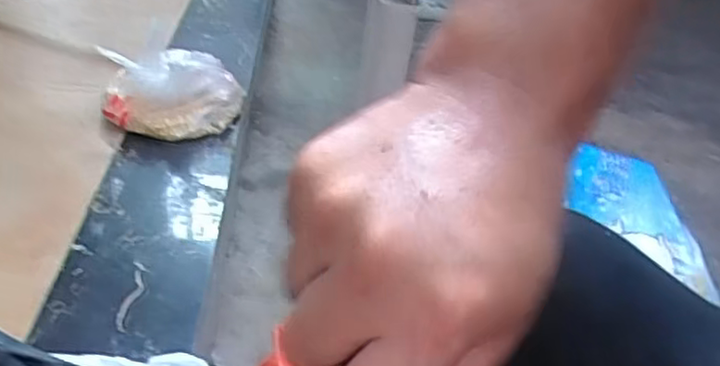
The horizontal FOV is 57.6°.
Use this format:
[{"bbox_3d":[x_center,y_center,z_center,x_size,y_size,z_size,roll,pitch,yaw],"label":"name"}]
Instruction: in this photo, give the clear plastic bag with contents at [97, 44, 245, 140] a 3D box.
[{"bbox_3d":[-0.368,-0.190,1.302,0.269,0.106,0.207,-2,36,-14],"label":"clear plastic bag with contents"}]

